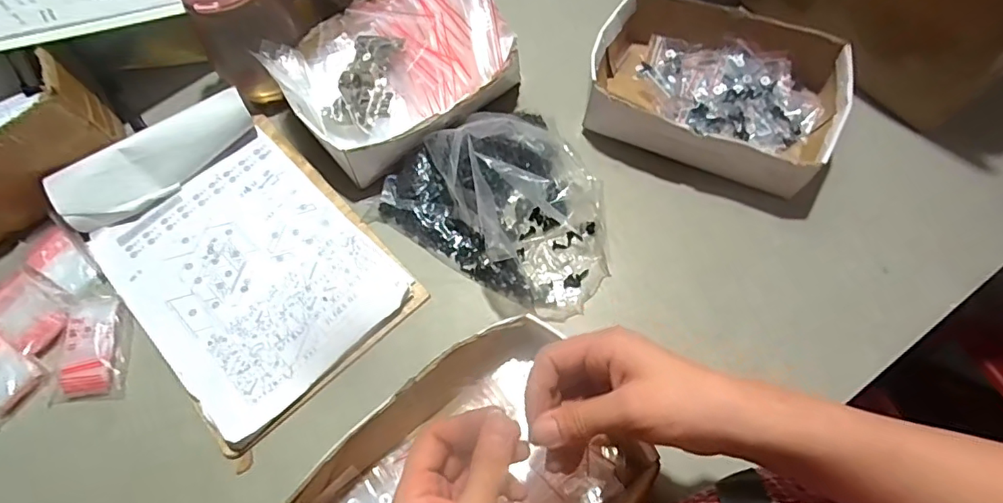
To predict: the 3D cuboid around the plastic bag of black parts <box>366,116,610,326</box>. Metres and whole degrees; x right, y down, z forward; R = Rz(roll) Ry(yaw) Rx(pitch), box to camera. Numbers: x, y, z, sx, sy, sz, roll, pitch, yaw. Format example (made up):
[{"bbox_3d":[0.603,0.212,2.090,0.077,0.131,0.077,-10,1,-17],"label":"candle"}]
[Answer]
[{"bbox_3d":[-0.001,-0.066,0.503,0.243,0.125,0.160,25,68,12],"label":"plastic bag of black parts"}]

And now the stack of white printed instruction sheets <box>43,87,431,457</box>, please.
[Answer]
[{"bbox_3d":[-0.265,-0.004,0.525,0.223,0.053,0.328,-41,69,-15],"label":"stack of white printed instruction sheets"}]

